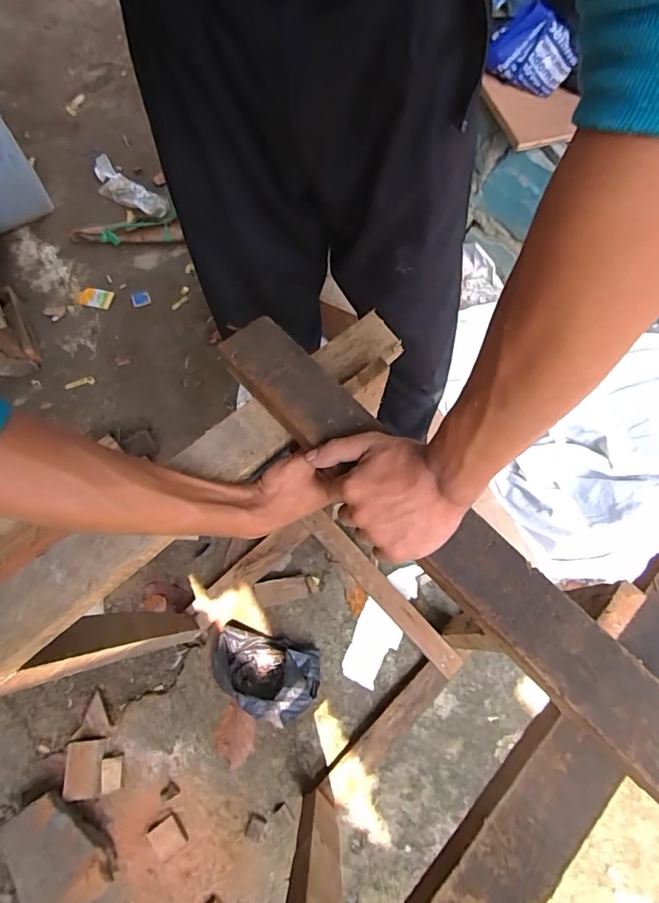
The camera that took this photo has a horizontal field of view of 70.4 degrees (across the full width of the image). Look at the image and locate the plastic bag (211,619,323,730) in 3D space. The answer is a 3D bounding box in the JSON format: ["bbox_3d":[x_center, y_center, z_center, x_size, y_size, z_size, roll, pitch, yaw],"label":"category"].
[{"bbox_3d":[-0.140,0.457,0.960,0.233,0.080,0.149,18,71,5],"label":"plastic bag"}]

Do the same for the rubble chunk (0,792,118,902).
[{"bbox_3d":[-0.486,0.723,0.841,0.130,0.102,0.195,-34,74,-12],"label":"rubble chunk"}]

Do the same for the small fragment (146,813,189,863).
[{"bbox_3d":[-0.302,0.718,0.873,0.060,0.031,0.061,-30,73,-11],"label":"small fragment"}]

